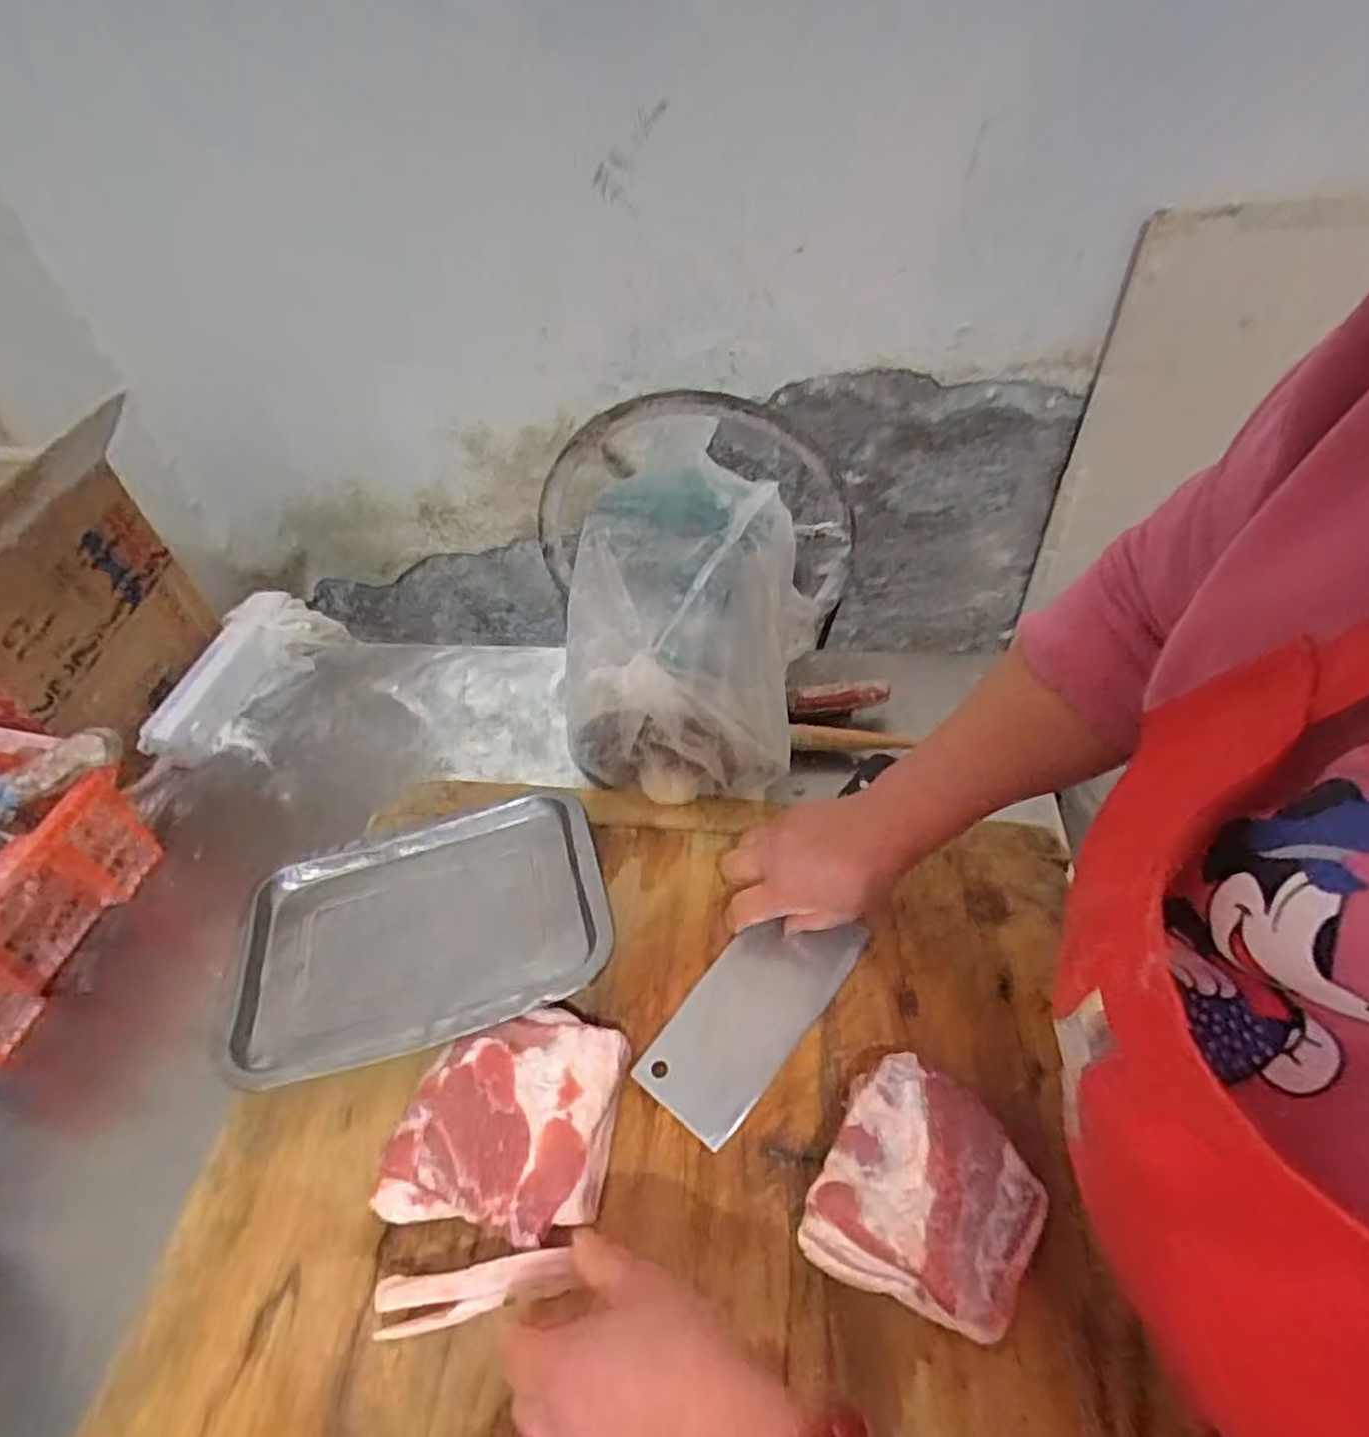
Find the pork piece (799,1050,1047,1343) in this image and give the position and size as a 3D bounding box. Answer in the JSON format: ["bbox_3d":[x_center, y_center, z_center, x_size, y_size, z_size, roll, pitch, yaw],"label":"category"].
[{"bbox_3d":[0.137,0.260,0.426,0.111,0.046,0.119,21,53,20],"label":"pork piece"}]

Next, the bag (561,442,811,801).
[{"bbox_3d":[0.002,-0.075,0.660,0.181,0.153,0.265,-3,49,2],"label":"bag"}]

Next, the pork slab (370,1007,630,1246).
[{"bbox_3d":[-0.103,0.236,0.458,0.119,0.039,0.116,6,49,9],"label":"pork slab"}]

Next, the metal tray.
[{"bbox_3d":[-0.191,0.147,0.551,0.266,0.038,0.190,-13,49,-9],"label":"metal tray"}]

